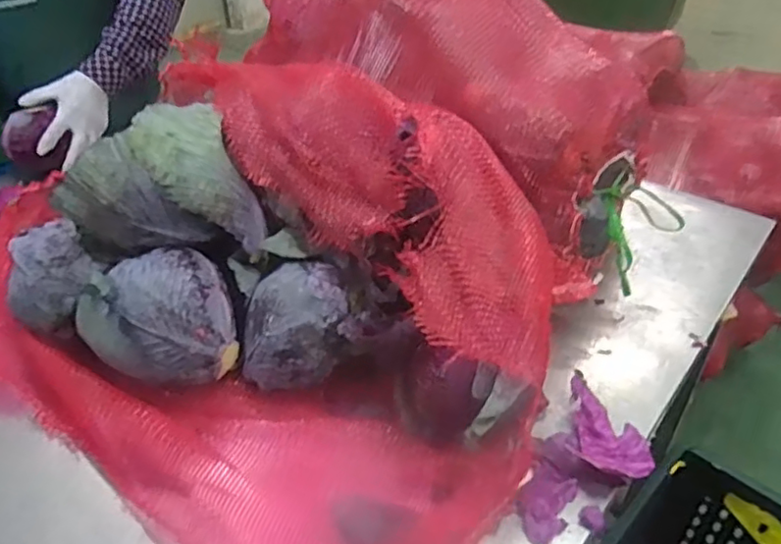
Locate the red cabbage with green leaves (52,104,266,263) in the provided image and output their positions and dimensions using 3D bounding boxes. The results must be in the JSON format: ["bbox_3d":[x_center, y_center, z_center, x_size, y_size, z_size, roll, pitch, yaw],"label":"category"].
[{"bbox_3d":[-0.262,-0.091,0.693,0.193,0.124,0.153,-21,42,-24],"label":"red cabbage with green leaves"}]

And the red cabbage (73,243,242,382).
[{"bbox_3d":[-0.255,0.055,0.683,0.156,0.149,0.115,-14,1,-26],"label":"red cabbage"}]

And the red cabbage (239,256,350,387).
[{"bbox_3d":[-0.104,0.061,0.687,0.108,0.105,0.100,5,39,7],"label":"red cabbage"}]

